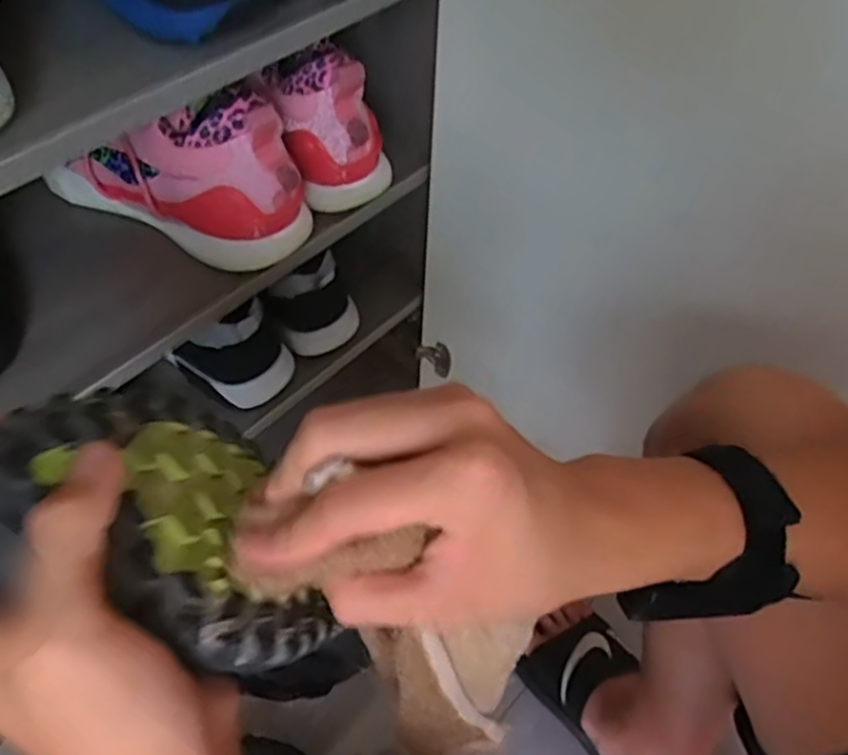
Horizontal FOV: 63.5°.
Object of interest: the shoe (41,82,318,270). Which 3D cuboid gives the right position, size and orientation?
[{"bbox_3d":[-0.193,-0.181,0.546,0.217,0.126,0.088,26,54,15],"label":"shoe"}]

